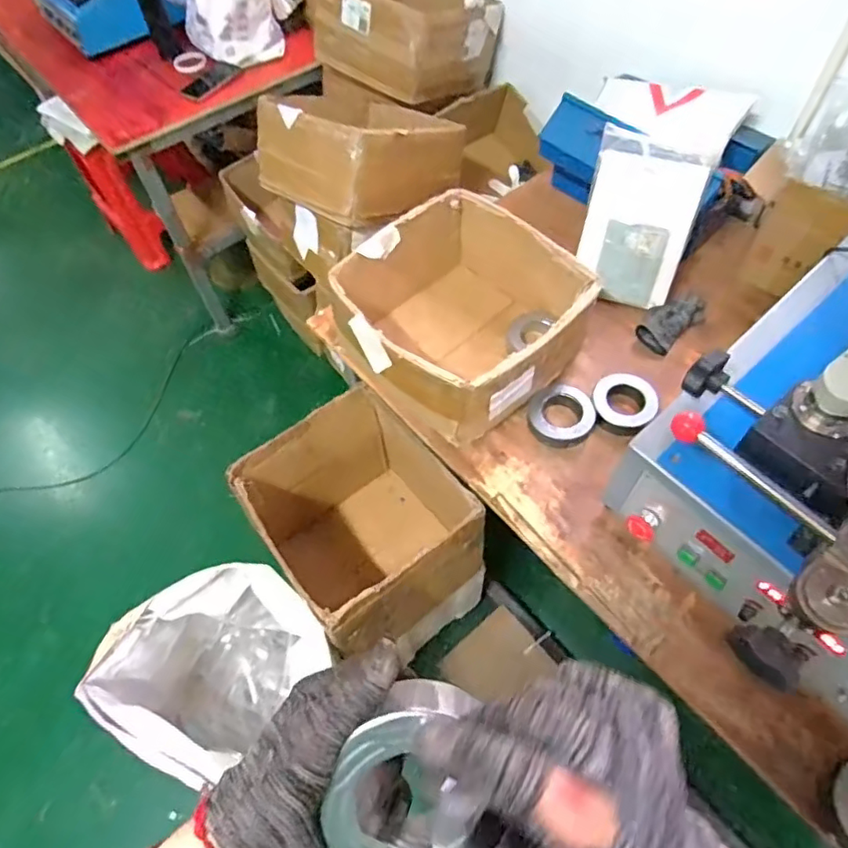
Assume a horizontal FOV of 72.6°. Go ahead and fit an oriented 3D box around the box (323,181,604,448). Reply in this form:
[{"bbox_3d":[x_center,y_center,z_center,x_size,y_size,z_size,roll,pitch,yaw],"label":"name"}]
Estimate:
[{"bbox_3d":[0.061,-0.177,0.967,0.341,0.177,0.332,-37,63,-19],"label":"box"}]

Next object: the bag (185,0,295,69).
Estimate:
[{"bbox_3d":[-0.491,-1.089,1.485,0.215,0.245,0.195,-40,64,-20],"label":"bag"}]

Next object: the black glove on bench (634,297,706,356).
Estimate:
[{"bbox_3d":[0.444,-0.186,1.040,0.145,0.042,0.075,-38,64,-19],"label":"black glove on bench"}]

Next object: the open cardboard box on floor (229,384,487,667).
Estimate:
[{"bbox_3d":[-0.109,0.195,1.052,0.292,0.326,0.335,-34,62,-17],"label":"open cardboard box on floor"}]

